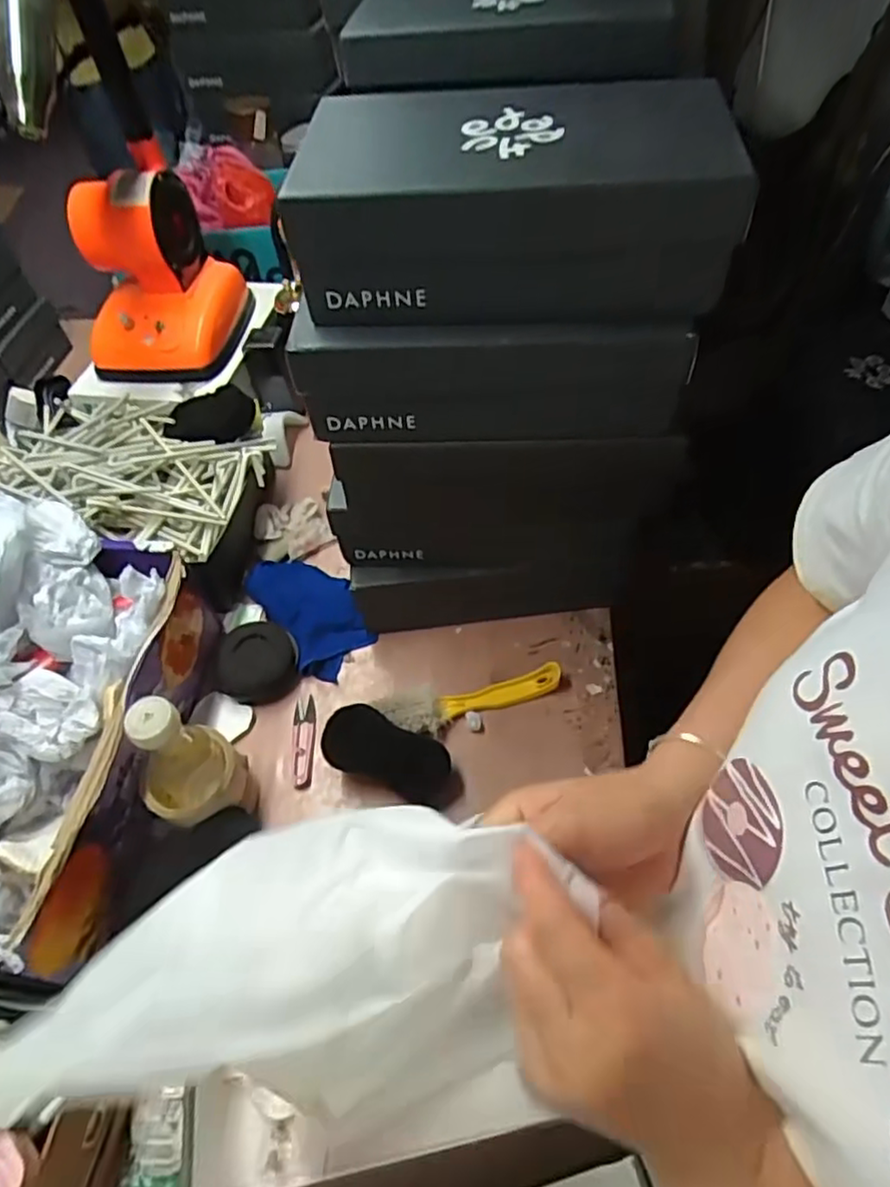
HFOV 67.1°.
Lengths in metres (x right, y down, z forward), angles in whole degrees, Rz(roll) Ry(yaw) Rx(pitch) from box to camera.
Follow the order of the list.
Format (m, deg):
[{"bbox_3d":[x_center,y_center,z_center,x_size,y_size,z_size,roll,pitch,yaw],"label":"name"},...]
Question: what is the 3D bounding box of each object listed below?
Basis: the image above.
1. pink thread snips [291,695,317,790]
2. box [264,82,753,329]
[{"bbox_3d":[-0.151,0.159,0.718,0.026,0.005,0.101,-6,54,1],"label":"pink thread snips"},{"bbox_3d":[0.055,-0.298,0.503,0.293,0.100,0.201,3,55,8],"label":"box"}]

